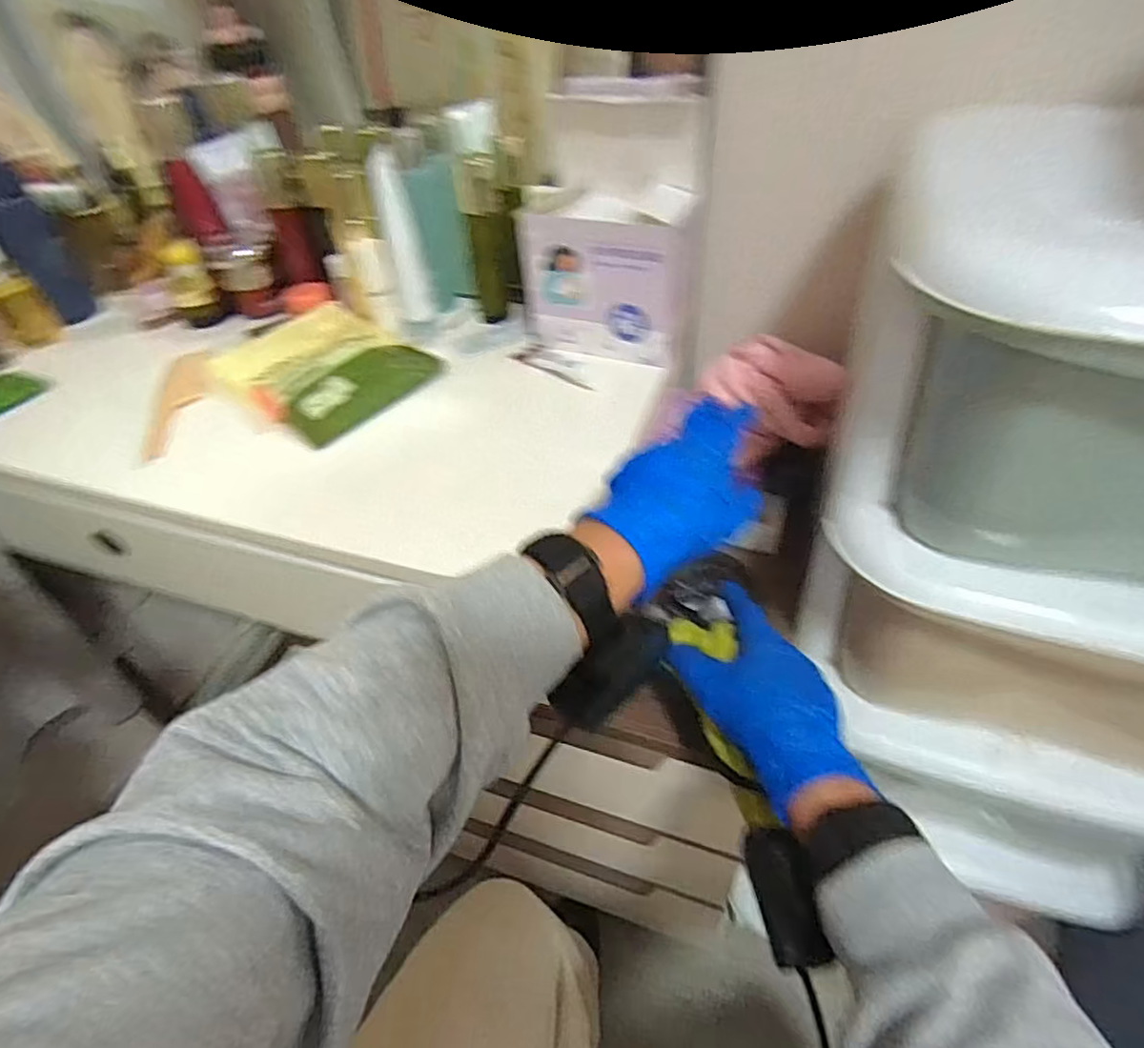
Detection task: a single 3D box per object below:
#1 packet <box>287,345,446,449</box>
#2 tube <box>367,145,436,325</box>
[{"bbox_3d":[-0.196,-0.128,0.588,0.076,0.020,0.147,30,54,31],"label":"packet"},{"bbox_3d":[-0.164,-0.272,0.614,0.031,0.164,0.038,-11,44,-6],"label":"tube"}]

